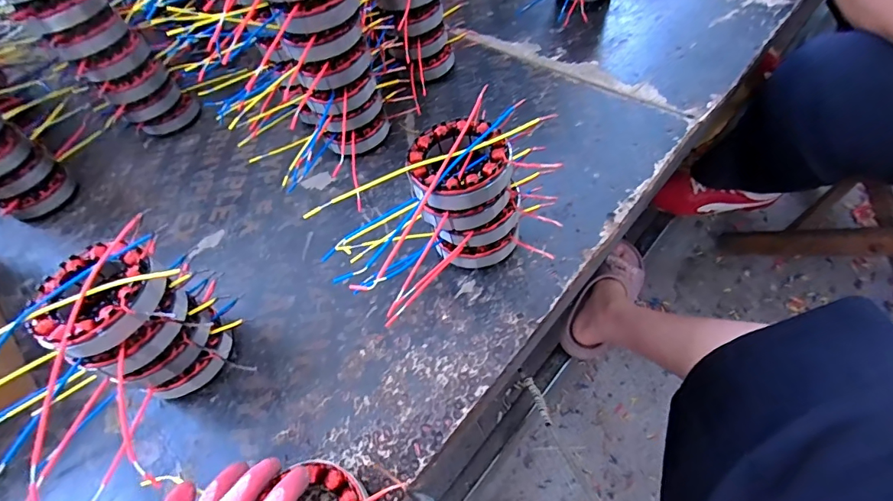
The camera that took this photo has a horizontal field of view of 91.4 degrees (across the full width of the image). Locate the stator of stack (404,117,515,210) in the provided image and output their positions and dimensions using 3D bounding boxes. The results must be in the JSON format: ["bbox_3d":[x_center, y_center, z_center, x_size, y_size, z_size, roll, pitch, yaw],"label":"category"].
[{"bbox_3d":[0.010,-0.076,0.364,0.082,0.030,0.085,-4,55,6],"label":"stator of stack"}]

